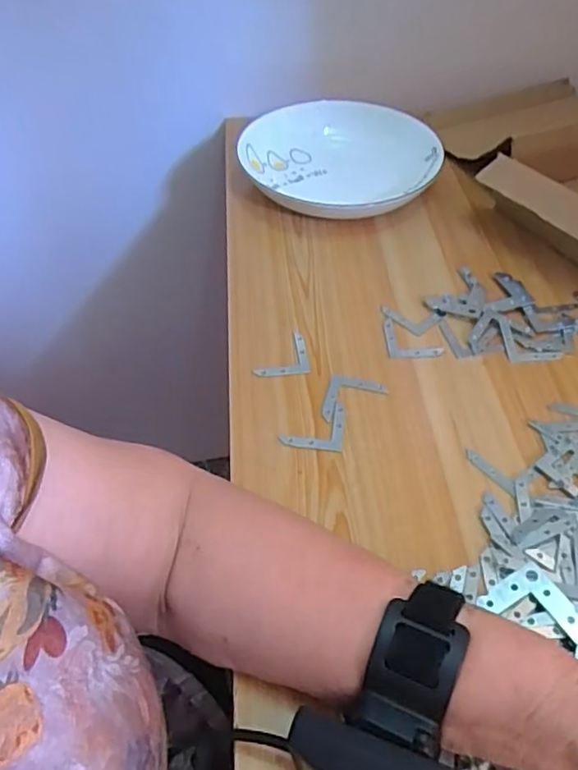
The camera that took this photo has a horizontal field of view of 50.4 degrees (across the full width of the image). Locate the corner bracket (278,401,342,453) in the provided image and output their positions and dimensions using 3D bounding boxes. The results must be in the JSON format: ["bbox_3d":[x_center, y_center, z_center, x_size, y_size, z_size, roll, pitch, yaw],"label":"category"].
[{"bbox_3d":[0.016,0.027,0.417,0.041,0.004,0.042,5,45,4],"label":"corner bracket"}]

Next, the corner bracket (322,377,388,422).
[{"bbox_3d":[0.045,0.012,0.431,0.041,0.004,0.038,11,50,13],"label":"corner bracket"}]

